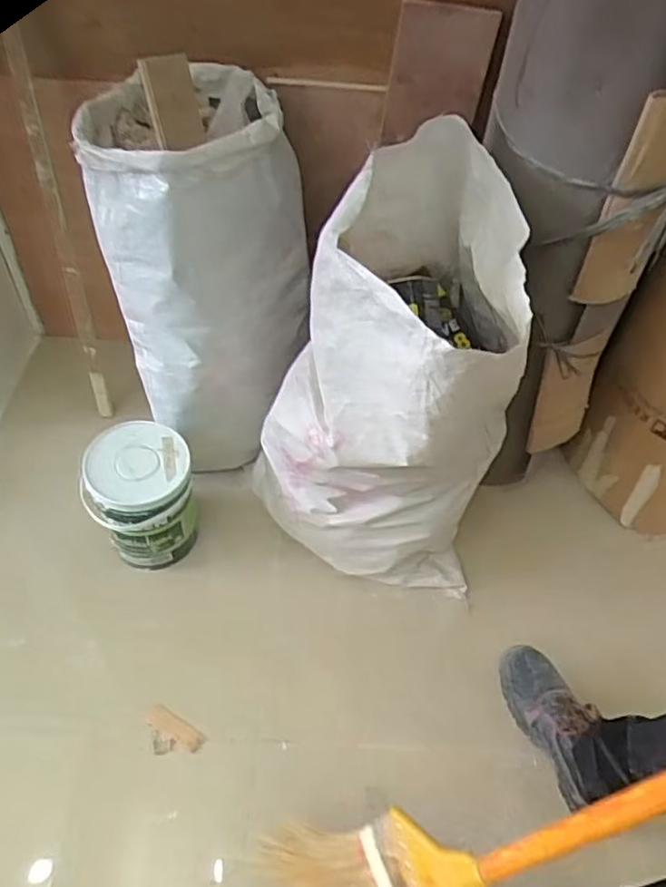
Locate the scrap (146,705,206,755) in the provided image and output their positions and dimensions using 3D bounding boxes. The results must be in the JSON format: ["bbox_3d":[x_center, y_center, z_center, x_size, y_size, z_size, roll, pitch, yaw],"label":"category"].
[{"bbox_3d":[-0.261,0.473,1.077,0.102,0.015,0.059,27,54,17],"label":"scrap"}]

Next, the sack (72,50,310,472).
[{"bbox_3d":[-0.226,-0.308,1.217,0.340,0.618,0.354,-19,55,-19],"label":"sack"}]

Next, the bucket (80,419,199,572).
[{"bbox_3d":[-0.338,0.103,1.201,0.174,0.263,0.162,2,51,-3],"label":"bucket"}]

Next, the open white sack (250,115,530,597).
[{"bbox_3d":[0.112,-0.053,1.070,0.371,0.686,0.383,-25,57,-23],"label":"open white sack"}]

